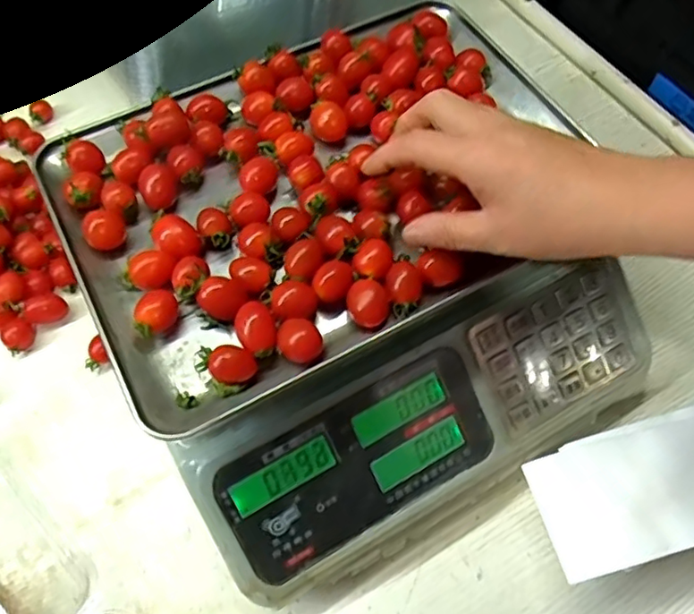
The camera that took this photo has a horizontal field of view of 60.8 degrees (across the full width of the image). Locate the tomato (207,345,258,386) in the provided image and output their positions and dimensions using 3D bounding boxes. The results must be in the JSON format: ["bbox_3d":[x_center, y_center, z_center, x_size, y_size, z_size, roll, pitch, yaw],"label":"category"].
[{"bbox_3d":[-0.064,0.033,0.330,0.023,0.018,0.022,0,62,0],"label":"tomato"}]

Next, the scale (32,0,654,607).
[{"bbox_3d":[0.010,-0.030,0.413,0.329,0.111,0.317,-27,66,-15],"label":"scale"}]

